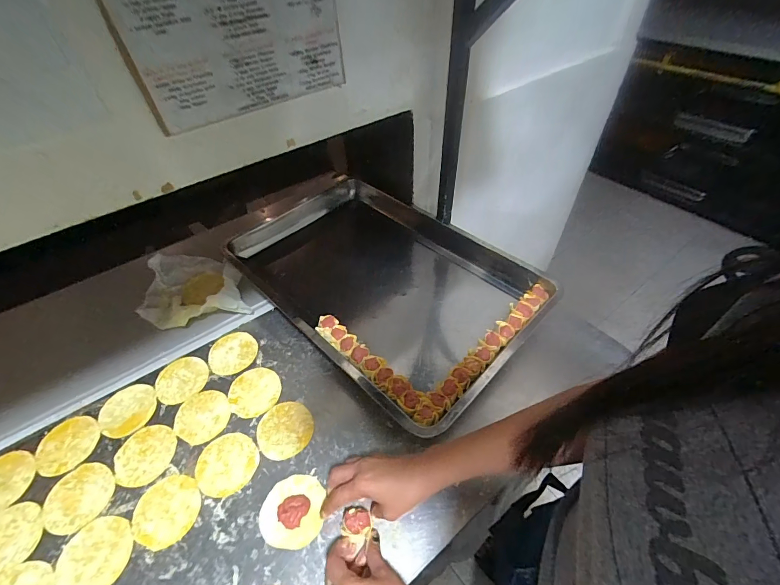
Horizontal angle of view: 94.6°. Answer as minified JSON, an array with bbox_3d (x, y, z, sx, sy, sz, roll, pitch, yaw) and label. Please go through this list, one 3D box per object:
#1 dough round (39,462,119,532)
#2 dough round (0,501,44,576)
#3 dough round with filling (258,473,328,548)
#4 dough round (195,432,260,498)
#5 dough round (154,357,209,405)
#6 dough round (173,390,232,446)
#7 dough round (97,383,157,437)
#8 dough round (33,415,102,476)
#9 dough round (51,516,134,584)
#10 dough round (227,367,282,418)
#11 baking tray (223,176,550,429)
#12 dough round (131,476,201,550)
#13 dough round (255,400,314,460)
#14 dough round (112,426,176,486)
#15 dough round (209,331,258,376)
[{"bbox_3d":[-0.414,0.271,0.480,0.080,0.004,0.080,-1,47,1],"label":"dough round"},{"bbox_3d":[-0.484,0.309,0.450,0.082,0.004,0.078,-1,47,1],"label":"dough round"},{"bbox_3d":[-0.126,0.272,0.456,0.078,0.024,0.080,-1,47,1],"label":"dough round with filling"},{"bbox_3d":[-0.229,0.239,0.505,0.080,0.004,0.081,-1,47,1],"label":"dough round"},{"bbox_3d":[-0.347,0.143,0.599,0.080,0.004,0.084,-1,47,1],"label":"dough round"},{"bbox_3d":[-0.288,0.190,0.554,0.082,0.004,0.078,-1,47,1],"label":"dough round"},{"bbox_3d":[-0.411,0.183,0.563,0.078,0.004,0.087,-23,51,-18],"label":"dough round"},{"bbox_3d":[-0.475,0.223,0.529,0.083,0.004,0.081,-1,47,1],"label":"dough round"},{"bbox_3d":[-0.359,0.320,0.435,0.082,0.004,0.080,-1,47,1],"label":"dough round"},{"bbox_3d":[-0.218,0.159,0.578,0.080,0.004,0.082,-1,47,1],"label":"dough round"},{"bbox_3d":[-0.052,-0.057,0.740,0.672,0.062,0.387,36,57,29],"label":"baking tray"},{"bbox_3d":[-0.291,0.284,0.469,0.076,0.005,0.081,-1,47,1],"label":"dough round"},{"bbox_3d":[-0.158,0.203,0.538,0.081,0.004,0.082,-1,47,1],"label":"dough round"},{"bbox_3d":[-0.352,0.232,0.518,0.079,0.004,0.081,-1,47,1],"label":"dough round"},{"bbox_3d":[-0.276,0.105,0.630,0.079,0.006,0.081,-1,47,1],"label":"dough round"}]

